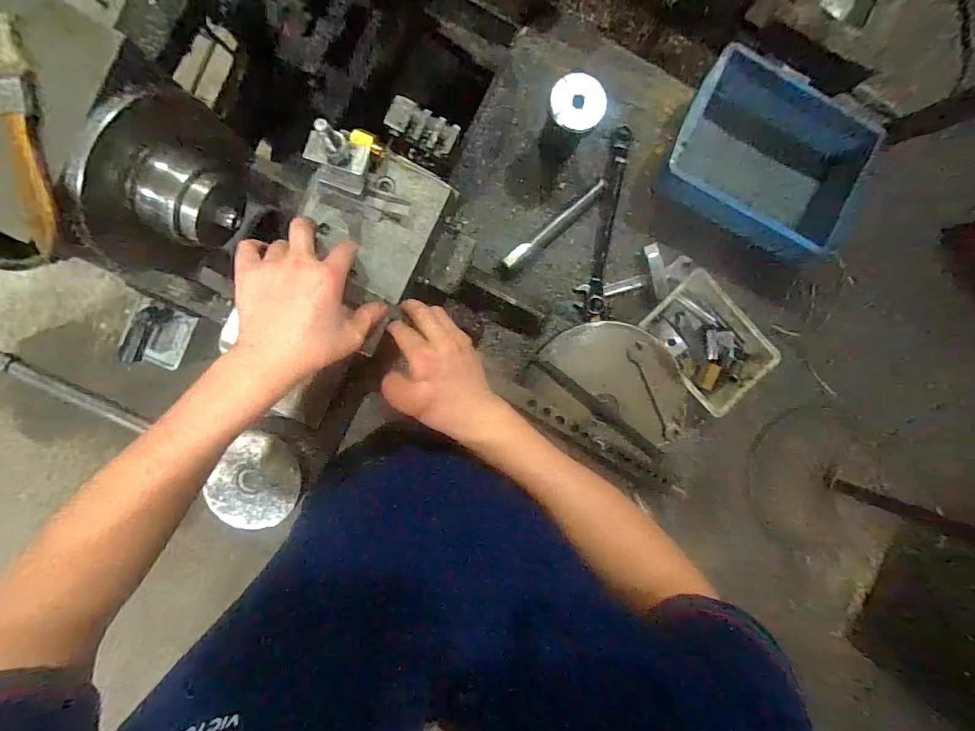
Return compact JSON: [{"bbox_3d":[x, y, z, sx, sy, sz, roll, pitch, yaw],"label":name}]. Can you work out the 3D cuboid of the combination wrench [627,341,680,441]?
[{"bbox_3d":[0.184,0.029,0.473,0.022,0.004,0.116,-23,95,-2],"label":"combination wrench"}]

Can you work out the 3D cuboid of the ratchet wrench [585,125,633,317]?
[{"bbox_3d":[0.168,-0.200,0.590,0.026,0.023,0.256,9,93,-4],"label":"ratchet wrench"}]

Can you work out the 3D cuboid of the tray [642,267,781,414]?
[{"bbox_3d":[0.300,-0.032,0.594,0.124,0.044,0.174,-42,95,-1],"label":"tray"}]

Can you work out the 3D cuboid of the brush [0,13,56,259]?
[{"bbox_3d":[-0.300,-0.149,0.276,0.025,0.010,0.145,-9,94,-3],"label":"brush"}]

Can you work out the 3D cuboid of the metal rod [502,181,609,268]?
[{"bbox_3d":[0.094,-0.191,0.586,0.179,0.024,0.020,-39,95,-1],"label":"metal rod"}]

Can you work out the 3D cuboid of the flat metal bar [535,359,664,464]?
[{"bbox_3d":[0.124,0.050,0.466,0.174,0.007,0.015,38,90,-5],"label":"flat metal bar"}]

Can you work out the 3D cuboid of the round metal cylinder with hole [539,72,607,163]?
[{"bbox_3d":[0.102,-0.305,0.532,0.062,0.100,0.061,0,93,-4],"label":"round metal cylinder with hole"}]

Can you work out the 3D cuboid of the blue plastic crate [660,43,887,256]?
[{"bbox_3d":[0.377,-0.266,0.564,0.271,0.080,0.185,28,91,-5],"label":"blue plastic crate"}]

